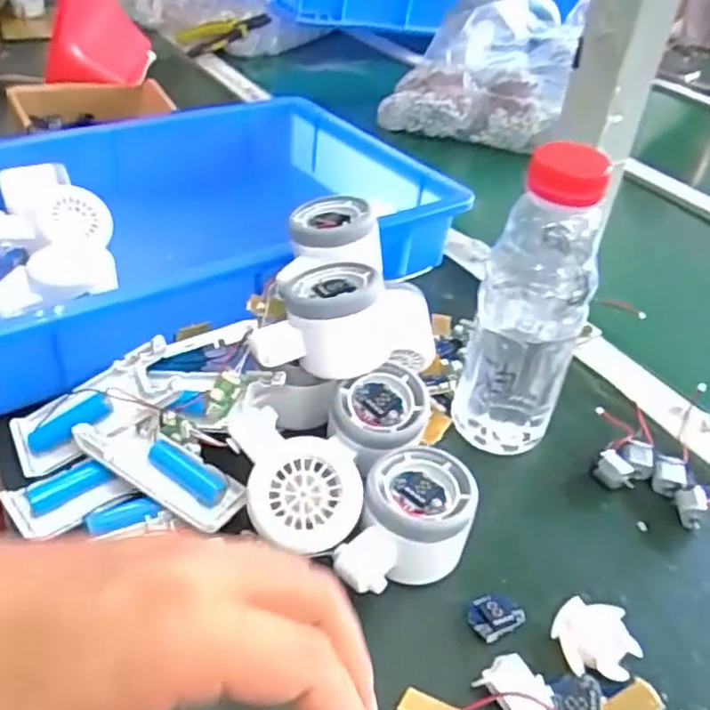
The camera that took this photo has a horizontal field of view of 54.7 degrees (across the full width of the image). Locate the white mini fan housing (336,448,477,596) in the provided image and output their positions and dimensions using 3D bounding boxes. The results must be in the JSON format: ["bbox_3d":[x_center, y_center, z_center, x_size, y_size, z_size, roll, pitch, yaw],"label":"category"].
[{"bbox_3d":[0.030,0.096,0.369,0.060,0.053,0.082,17,39,14],"label":"white mini fan housing"}]

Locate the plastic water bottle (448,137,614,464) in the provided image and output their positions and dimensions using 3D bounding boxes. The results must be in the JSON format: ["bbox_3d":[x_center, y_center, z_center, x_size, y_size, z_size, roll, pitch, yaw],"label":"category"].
[{"bbox_3d":[0.106,-0.028,0.417,0.062,0.200,0.056,17,39,14],"label":"plastic water bottle"}]

